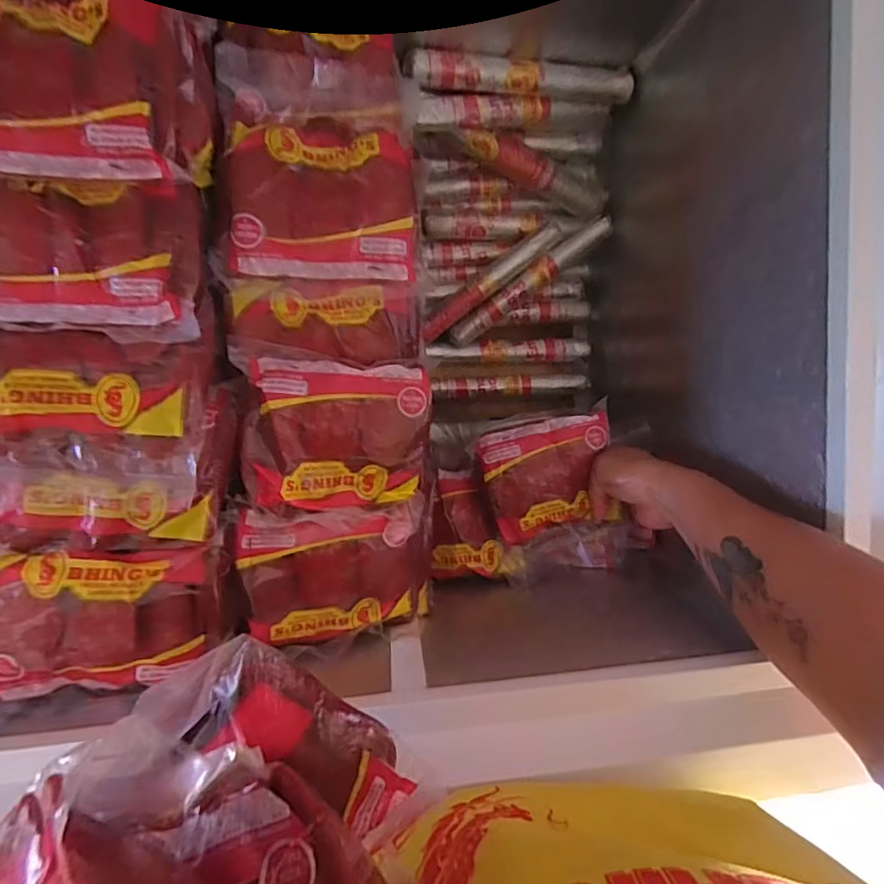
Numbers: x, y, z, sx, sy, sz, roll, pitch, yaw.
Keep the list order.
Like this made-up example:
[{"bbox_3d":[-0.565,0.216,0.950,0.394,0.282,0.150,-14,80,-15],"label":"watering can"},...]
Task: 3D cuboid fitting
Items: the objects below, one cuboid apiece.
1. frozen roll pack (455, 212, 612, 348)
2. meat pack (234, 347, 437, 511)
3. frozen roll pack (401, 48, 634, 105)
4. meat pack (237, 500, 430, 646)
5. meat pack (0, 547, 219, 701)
[{"bbox_3d":[0.105,-0.194,0.647,0.224,0.027,0.028,-37,98,13],"label":"frozen roll pack"},{"bbox_3d":[-0.071,-0.005,0.369,0.127,0.026,0.101,2,97,-7],"label":"meat pack"},{"bbox_3d":[0.081,-0.361,0.528,0.235,0.040,0.037,0,97,-6],"label":"frozen roll pack"},{"bbox_3d":[-0.069,0.094,0.382,0.138,0.024,0.096,-3,101,-22],"label":"meat pack"},{"bbox_3d":[-0.211,0.110,0.331,0.134,0.038,0.093,-2,98,-6],"label":"meat pack"}]

